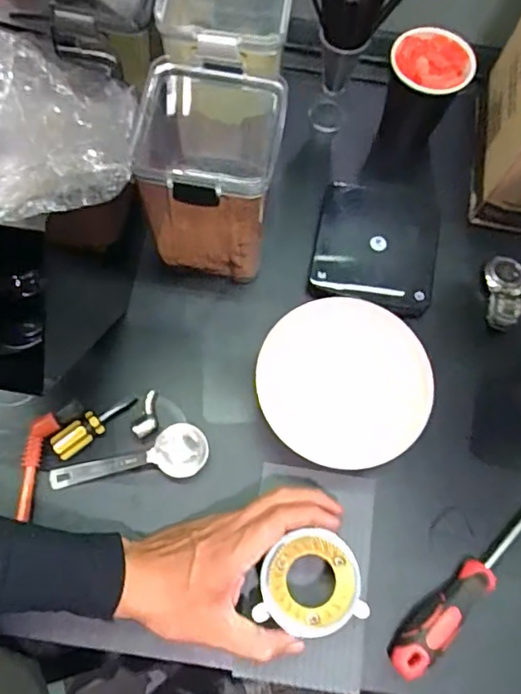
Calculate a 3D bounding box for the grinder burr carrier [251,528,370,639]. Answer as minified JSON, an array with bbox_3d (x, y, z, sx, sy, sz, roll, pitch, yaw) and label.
[{"bbox_3d":[0.034,0.175,0.405,0.080,0.012,0.068,-13,71,-7],"label":"grinder burr carrier"}]

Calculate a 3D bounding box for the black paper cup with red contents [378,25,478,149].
[{"bbox_3d":[0.160,-0.252,0.558,0.074,0.104,0.070,1,72,-4],"label":"black paper cup with red contents"}]

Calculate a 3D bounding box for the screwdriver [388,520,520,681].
[{"bbox_3d":[0.186,0.180,0.447,0.216,0.028,0.028,-38,79,-15],"label":"screwdriver"}]

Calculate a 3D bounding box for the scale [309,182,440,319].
[{"bbox_3d":[0.117,-0.107,0.551,0.117,0.017,0.143,13,72,0],"label":"scale"}]

